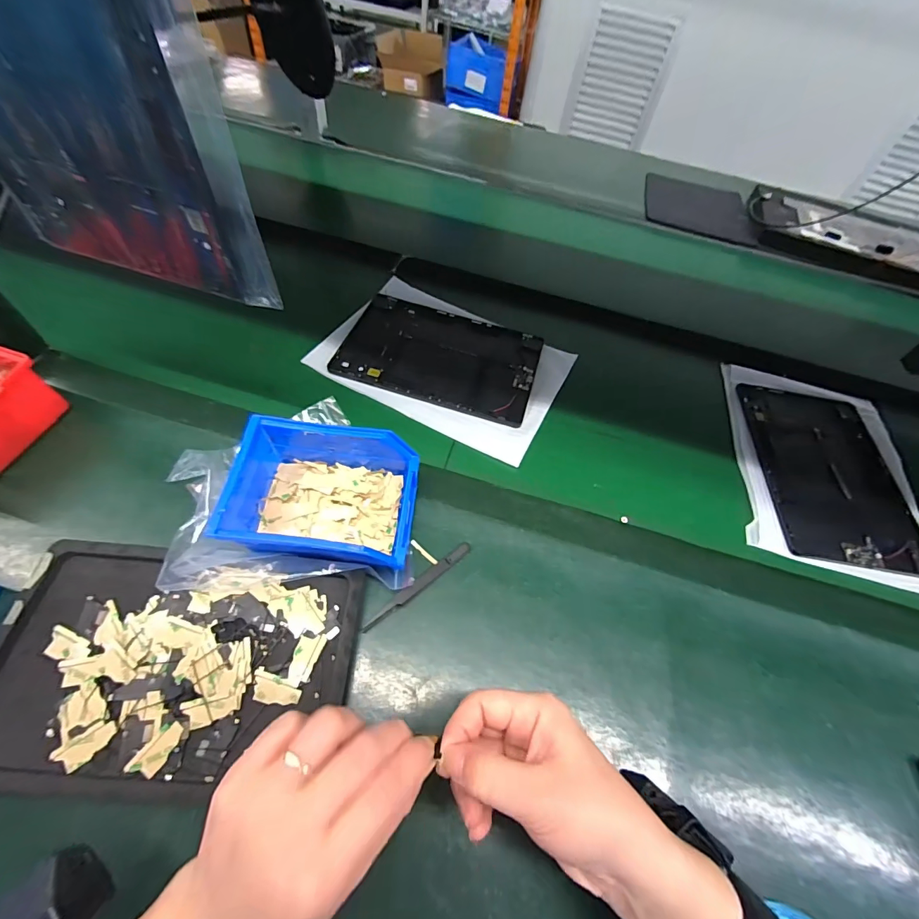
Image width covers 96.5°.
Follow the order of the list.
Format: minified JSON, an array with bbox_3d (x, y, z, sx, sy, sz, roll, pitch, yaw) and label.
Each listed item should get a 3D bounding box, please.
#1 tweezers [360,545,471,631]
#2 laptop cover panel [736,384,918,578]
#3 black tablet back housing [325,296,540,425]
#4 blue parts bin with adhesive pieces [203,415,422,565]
[{"bbox_3d":[-0.034,0.108,0.355,0.113,0.011,0.009,-35,67,-26],"label":"tweezers"},{"bbox_3d":[0.415,0.009,0.466,0.146,0.013,0.235,11,55,0],"label":"laptop cover panel"},{"bbox_3d":[-0.020,-0.129,0.510,0.231,0.008,0.154,16,56,3],"label":"black tablet back housing"},{"bbox_3d":[-0.111,0.030,0.357,0.143,0.076,0.120,6,56,-2],"label":"blue parts bin with adhesive pieces"}]

